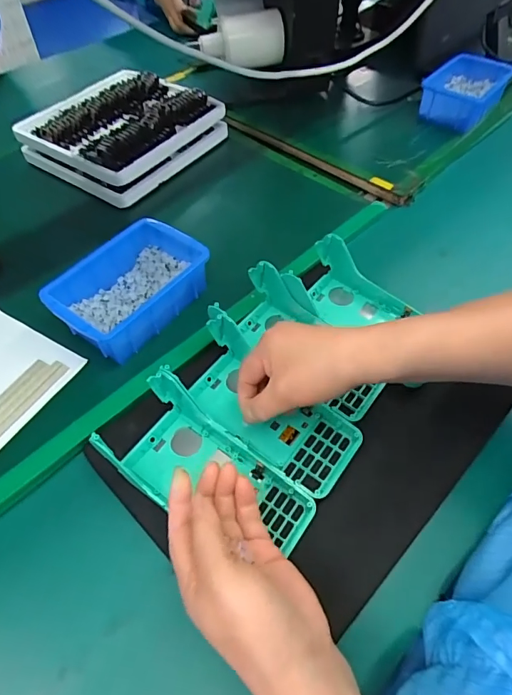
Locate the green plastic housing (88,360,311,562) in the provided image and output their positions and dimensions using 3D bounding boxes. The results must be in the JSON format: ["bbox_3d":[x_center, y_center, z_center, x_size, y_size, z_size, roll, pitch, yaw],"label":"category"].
[{"bbox_3d":[-0.038,0.096,0.342,0.167,0.055,0.080,31,60,20],"label":"green plastic housing"}]

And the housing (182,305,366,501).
[{"bbox_3d":[0.006,0.049,0.386,0.084,0.053,0.176,-39,70,-23],"label":"housing"}]

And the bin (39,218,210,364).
[{"bbox_3d":[-0.128,-0.058,0.449,0.105,0.059,0.151,31,60,20],"label":"bin"}]

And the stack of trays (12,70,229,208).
[{"bbox_3d":[-0.192,-0.314,0.628,0.213,0.060,0.221,28,59,18],"label":"stack of trays"}]

